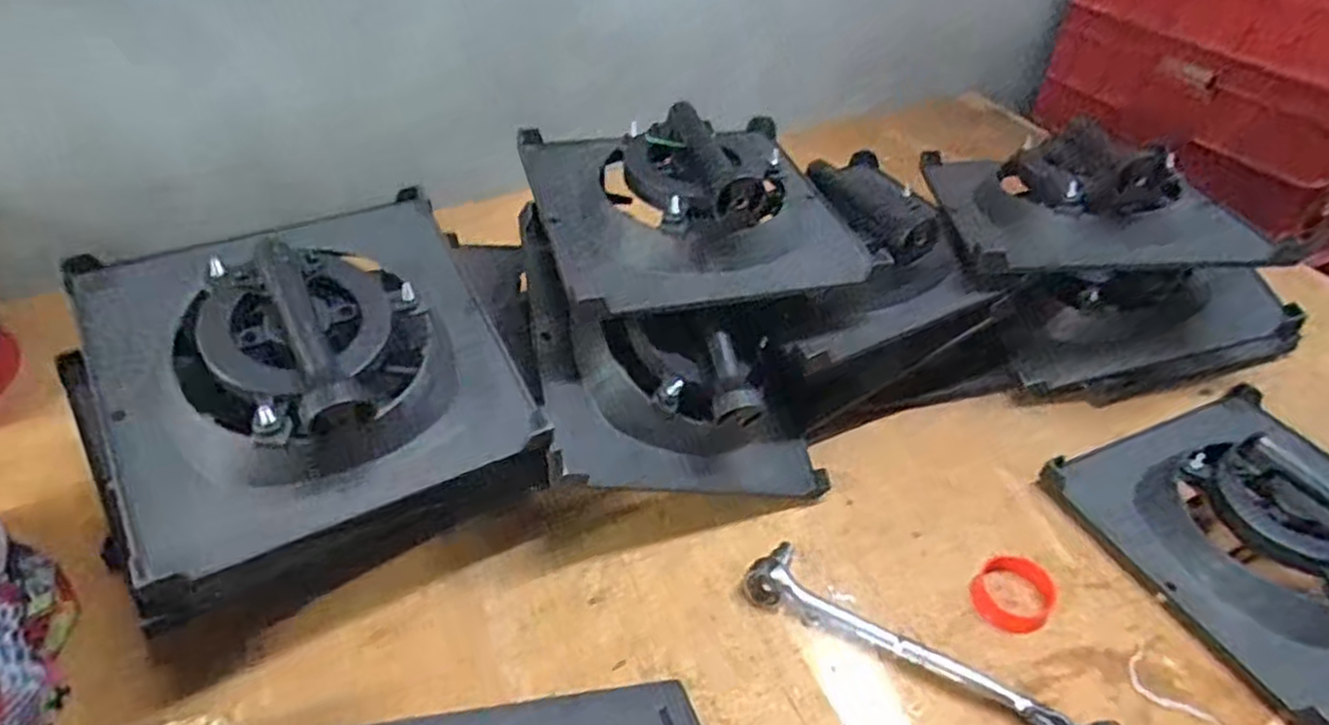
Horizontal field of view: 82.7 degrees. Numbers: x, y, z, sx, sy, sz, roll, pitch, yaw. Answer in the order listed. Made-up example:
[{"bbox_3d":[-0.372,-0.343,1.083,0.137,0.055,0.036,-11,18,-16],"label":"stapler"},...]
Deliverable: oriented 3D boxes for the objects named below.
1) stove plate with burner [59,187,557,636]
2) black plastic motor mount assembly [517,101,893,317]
[{"bbox_3d":[-0.275,-0.016,0.584,0.297,0.115,0.293,-19,70,-28],"label":"stove plate with burner"},{"bbox_3d":[0.027,-0.178,0.743,0.305,0.095,0.282,-9,43,-11],"label":"black plastic motor mount assembly"}]

